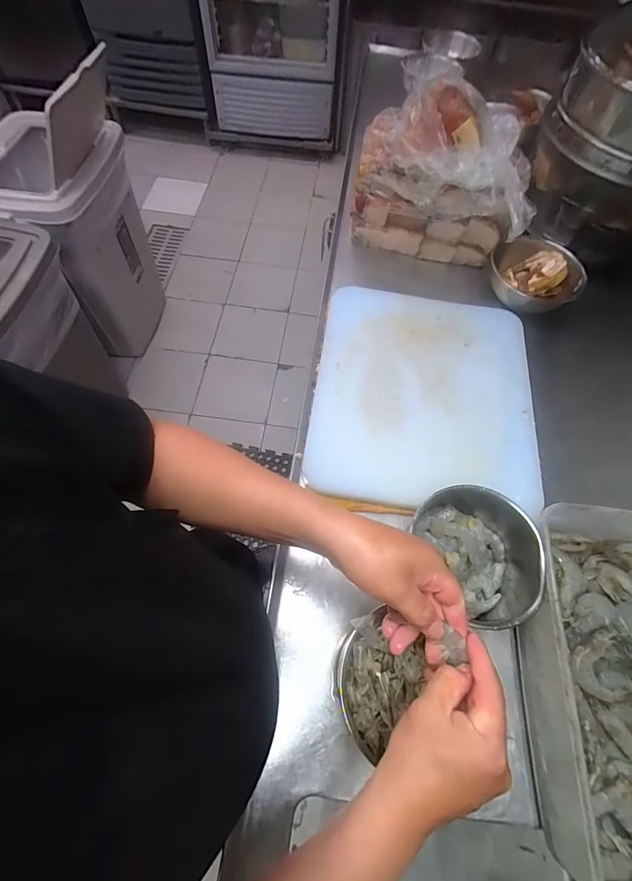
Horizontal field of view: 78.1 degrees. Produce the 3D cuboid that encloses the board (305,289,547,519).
[{"bbox_3d":[0.173,-0.085,0.624,0.338,0.033,0.384,7,63,0],"label":"board"}]

